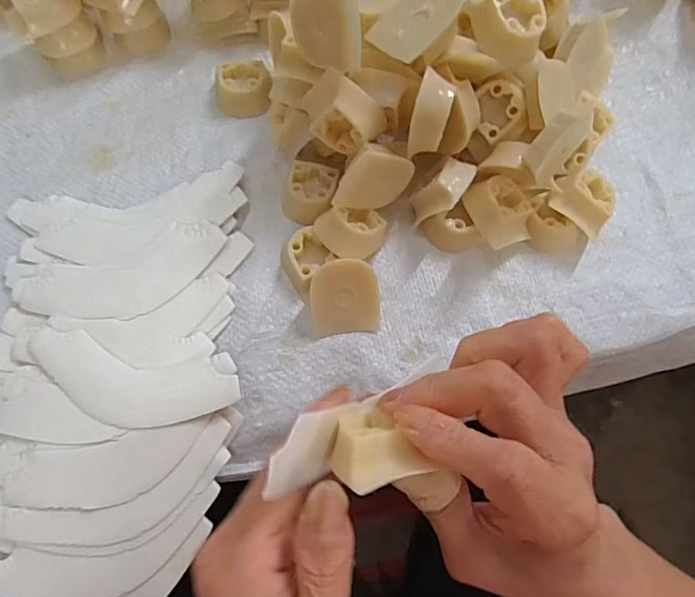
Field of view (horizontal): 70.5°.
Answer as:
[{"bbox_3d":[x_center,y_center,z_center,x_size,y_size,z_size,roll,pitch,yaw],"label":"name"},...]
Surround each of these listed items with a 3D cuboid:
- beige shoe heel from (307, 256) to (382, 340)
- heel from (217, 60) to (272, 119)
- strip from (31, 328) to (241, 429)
[{"bbox_3d":[-0.001,0.001,0.284,0.039,0.031,0.036,-6,72,-4],"label":"beige shoe heel"},{"bbox_3d":[-0.070,-0.143,0.337,0.036,0.016,0.037,-6,72,-4],"label":"heel"},{"bbox_3d":[-0.119,0.046,0.266,0.116,0.008,0.041,12,72,2],"label":"strip"}]

